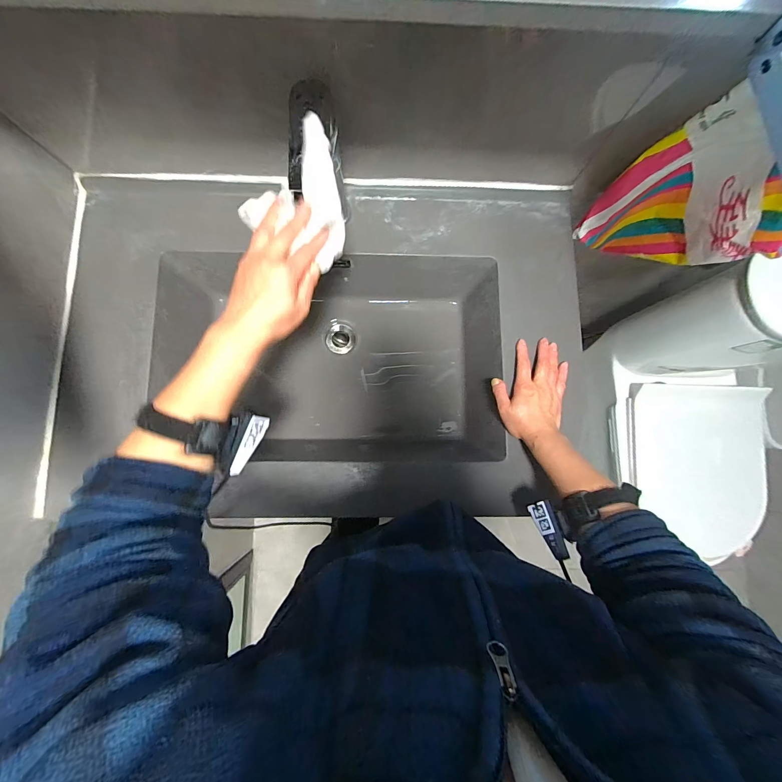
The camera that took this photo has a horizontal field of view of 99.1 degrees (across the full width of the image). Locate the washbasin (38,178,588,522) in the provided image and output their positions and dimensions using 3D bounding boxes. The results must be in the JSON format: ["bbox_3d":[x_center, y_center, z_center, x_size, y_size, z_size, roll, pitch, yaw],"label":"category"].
[{"bbox_3d":[-0.091,-0.069,0.568,0.768,0.174,0.508,-2,82,1],"label":"washbasin"}]

